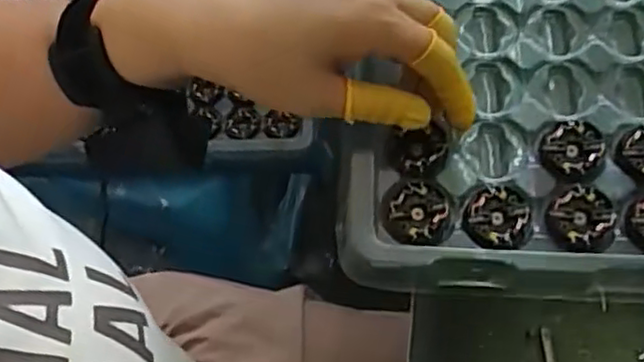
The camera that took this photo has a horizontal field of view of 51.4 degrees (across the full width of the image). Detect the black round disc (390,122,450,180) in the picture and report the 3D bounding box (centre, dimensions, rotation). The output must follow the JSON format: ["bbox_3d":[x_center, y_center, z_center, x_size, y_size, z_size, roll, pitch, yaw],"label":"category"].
[{"bbox_3d":[0.050,-0.016,0.342,0.029,0.008,0.028,-1,64,2],"label":"black round disc"}]

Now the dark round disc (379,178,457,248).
[{"bbox_3d":[0.048,0.016,0.331,0.035,0.007,0.036,-1,64,2],"label":"dark round disc"}]

